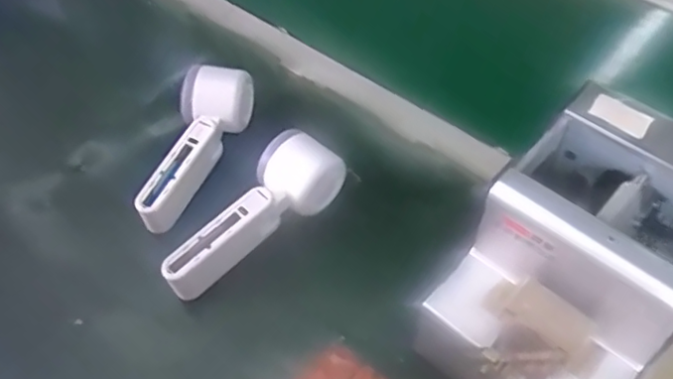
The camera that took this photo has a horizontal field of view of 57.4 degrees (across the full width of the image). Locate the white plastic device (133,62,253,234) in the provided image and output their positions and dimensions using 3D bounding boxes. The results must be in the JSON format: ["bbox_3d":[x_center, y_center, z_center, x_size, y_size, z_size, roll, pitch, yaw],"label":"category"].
[{"bbox_3d":[-0.121,-0.038,0.527,0.048,0.055,0.151,11,53,11],"label":"white plastic device"}]

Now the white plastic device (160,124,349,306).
[{"bbox_3d":[-0.067,0.017,0.495,0.170,0.058,0.049,-38,59,-24],"label":"white plastic device"}]

